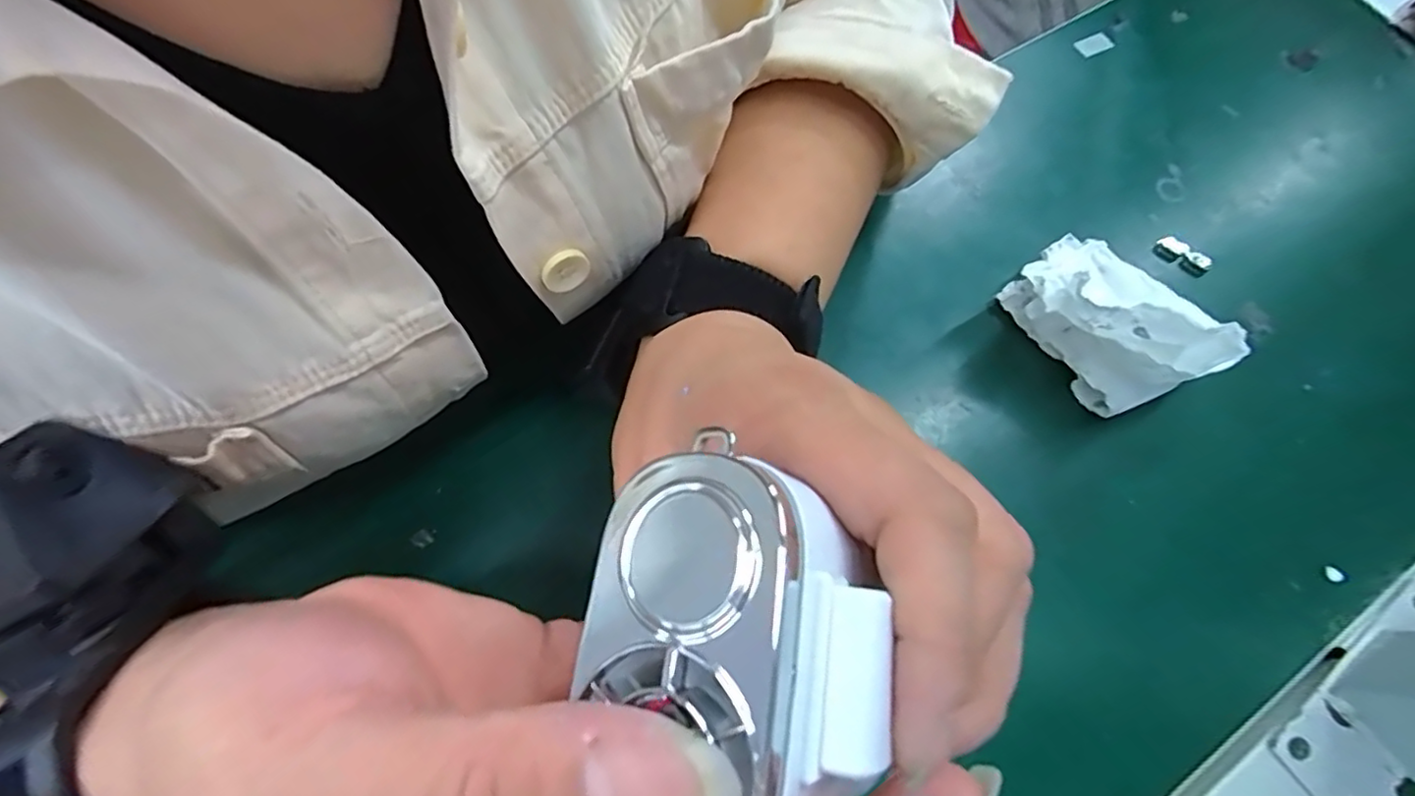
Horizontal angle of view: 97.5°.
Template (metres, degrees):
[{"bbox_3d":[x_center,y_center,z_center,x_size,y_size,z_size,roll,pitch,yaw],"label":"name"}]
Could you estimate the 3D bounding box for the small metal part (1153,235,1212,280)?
[{"bbox_3d":[0.230,-0.068,0.300,0.026,0.012,0.005,37,73,11],"label":"small metal part"}]

